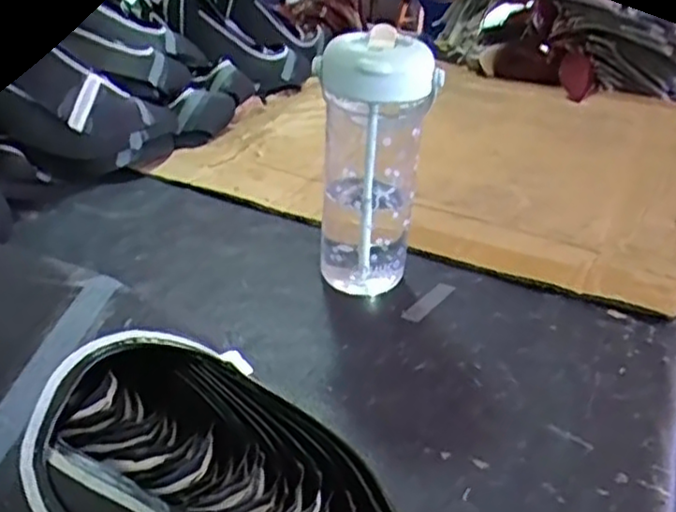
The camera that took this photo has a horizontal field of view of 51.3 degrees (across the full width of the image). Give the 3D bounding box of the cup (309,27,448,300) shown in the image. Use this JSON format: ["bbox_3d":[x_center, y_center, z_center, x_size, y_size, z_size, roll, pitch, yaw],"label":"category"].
[{"bbox_3d":[0.026,-0.071,0.601,0.074,0.215,0.074,-19,36,-37],"label":"cup"}]

